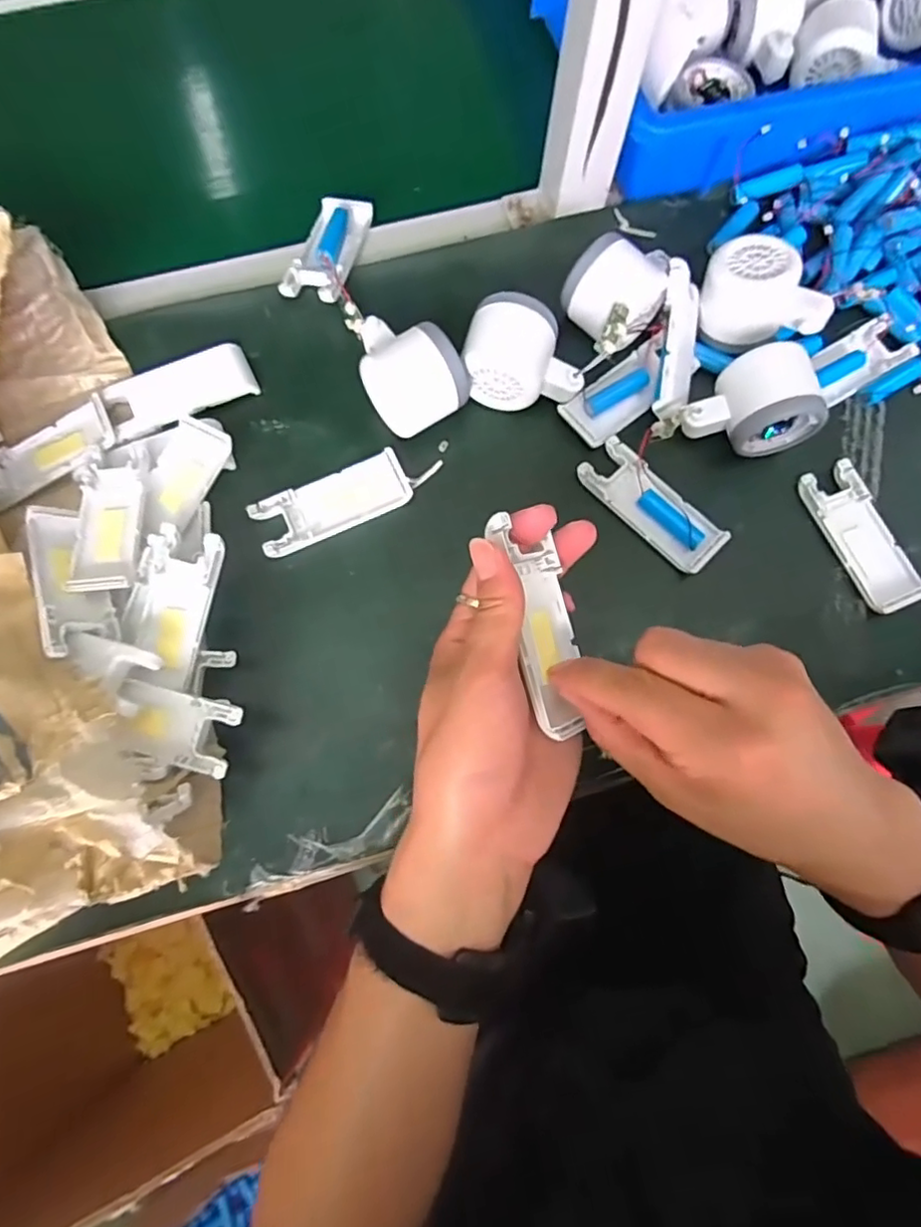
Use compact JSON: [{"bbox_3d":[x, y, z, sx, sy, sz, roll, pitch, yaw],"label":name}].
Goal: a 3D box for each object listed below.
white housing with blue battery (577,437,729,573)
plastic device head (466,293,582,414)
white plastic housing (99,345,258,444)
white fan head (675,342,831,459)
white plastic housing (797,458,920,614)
[{"bbox_3d":[0.130,-0.074,0.407,0.103,0.016,0.042,43,80,8],"label":"white housing with blue battery"},{"bbox_3d":[0.044,-0.170,0.406,0.080,0.052,0.060,16,77,3],"label":"plastic device head"},{"bbox_3d":[-0.193,-0.155,0.419,0.096,0.012,0.043,-28,79,-7],"label":"white plastic housing"},{"bbox_3d":[0.192,-0.139,0.408,0.081,0.045,0.061,-15,78,-4],"label":"white fan head"},{"bbox_3d":[0.269,-0.051,0.406,0.041,0.012,0.103,-23,78,-6],"label":"white plastic housing"}]

